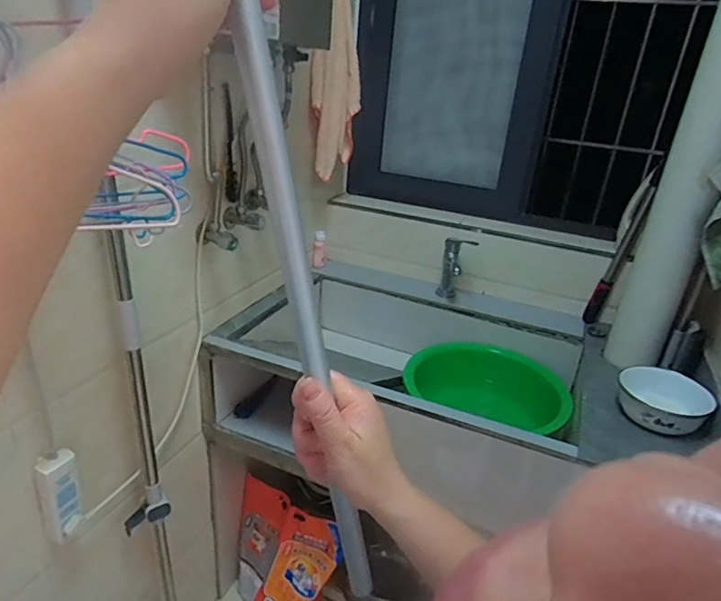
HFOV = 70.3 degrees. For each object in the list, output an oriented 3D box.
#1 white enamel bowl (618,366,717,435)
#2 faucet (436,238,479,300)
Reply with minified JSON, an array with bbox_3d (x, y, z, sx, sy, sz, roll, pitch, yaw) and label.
[{"bbox_3d":[0.579,0.189,0.985,0.155,0.068,0.147,18,28,27],"label":"white enamel bowl"},{"bbox_3d":[0.265,-0.078,1.424,0.091,0.168,0.166,9,25,9],"label":"faucet"}]

